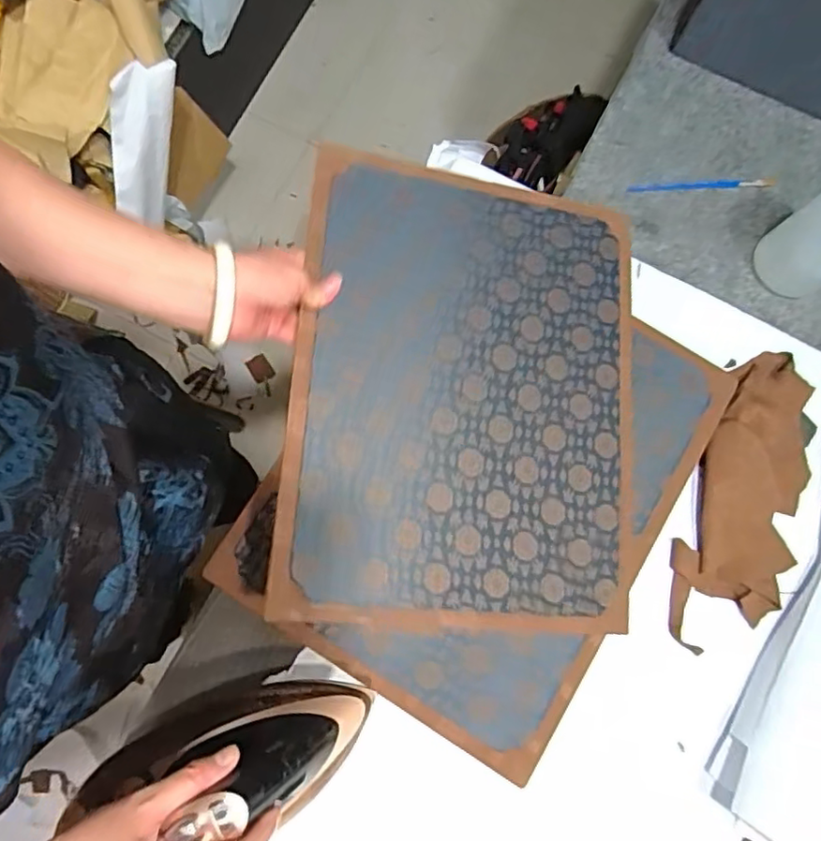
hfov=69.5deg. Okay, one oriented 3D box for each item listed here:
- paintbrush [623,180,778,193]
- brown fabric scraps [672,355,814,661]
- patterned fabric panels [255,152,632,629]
[{"bbox_3d":[0.332,-0.267,0.676,0.173,0.004,0.012,-3,79,0],"label":"paintbrush"},{"bbox_3d":[0.353,0.080,0.613,0.116,0.019,0.311,20,79,1],"label":"brown fabric scraps"},{"bbox_3d":[0.058,-0.031,0.545,0.322,0.010,0.413,7,78,-13],"label":"patterned fabric panels"}]

